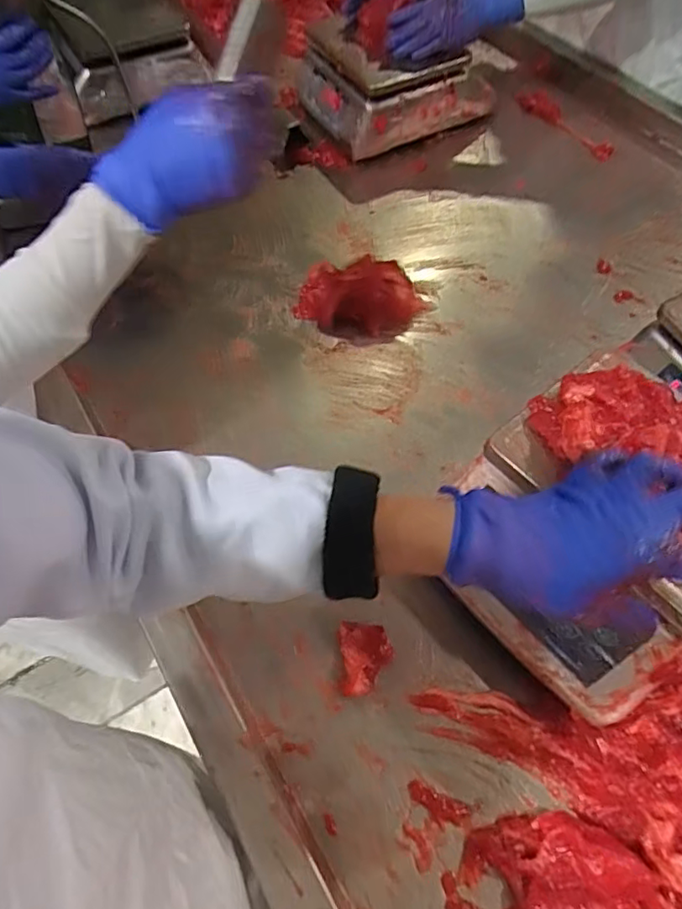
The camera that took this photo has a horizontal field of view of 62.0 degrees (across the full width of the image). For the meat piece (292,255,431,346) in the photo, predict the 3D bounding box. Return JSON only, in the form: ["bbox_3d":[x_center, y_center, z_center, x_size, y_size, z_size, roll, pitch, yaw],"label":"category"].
[{"bbox_3d":[0.023,-0.201,0.727,0.158,0.050,0.114,0,60,2],"label":"meat piece"}]

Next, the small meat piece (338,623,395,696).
[{"bbox_3d":[0.022,0.182,0.509,0.046,0.013,0.061,-3,59,1],"label":"small meat piece"}]

